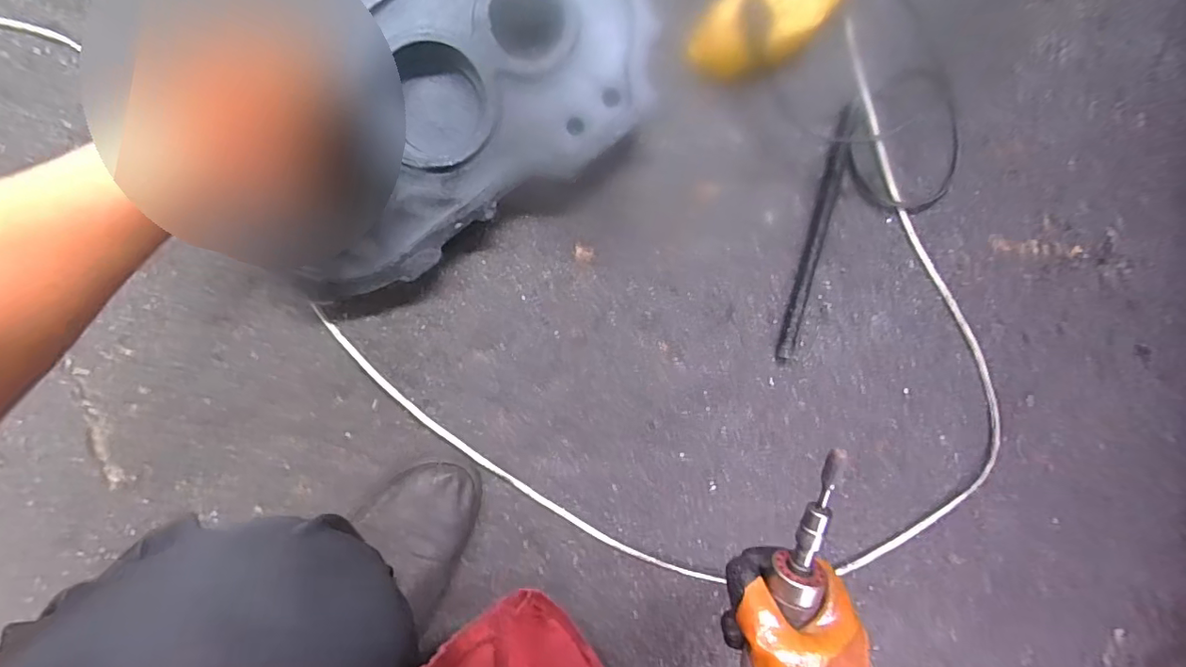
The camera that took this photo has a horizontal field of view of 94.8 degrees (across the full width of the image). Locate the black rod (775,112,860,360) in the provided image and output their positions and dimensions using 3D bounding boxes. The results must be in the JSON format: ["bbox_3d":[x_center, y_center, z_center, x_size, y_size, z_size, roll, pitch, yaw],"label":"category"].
[{"bbox_3d":[0.218,-0.095,0.533,0.020,0.016,0.248,14,91,-5],"label":"black rod"}]

